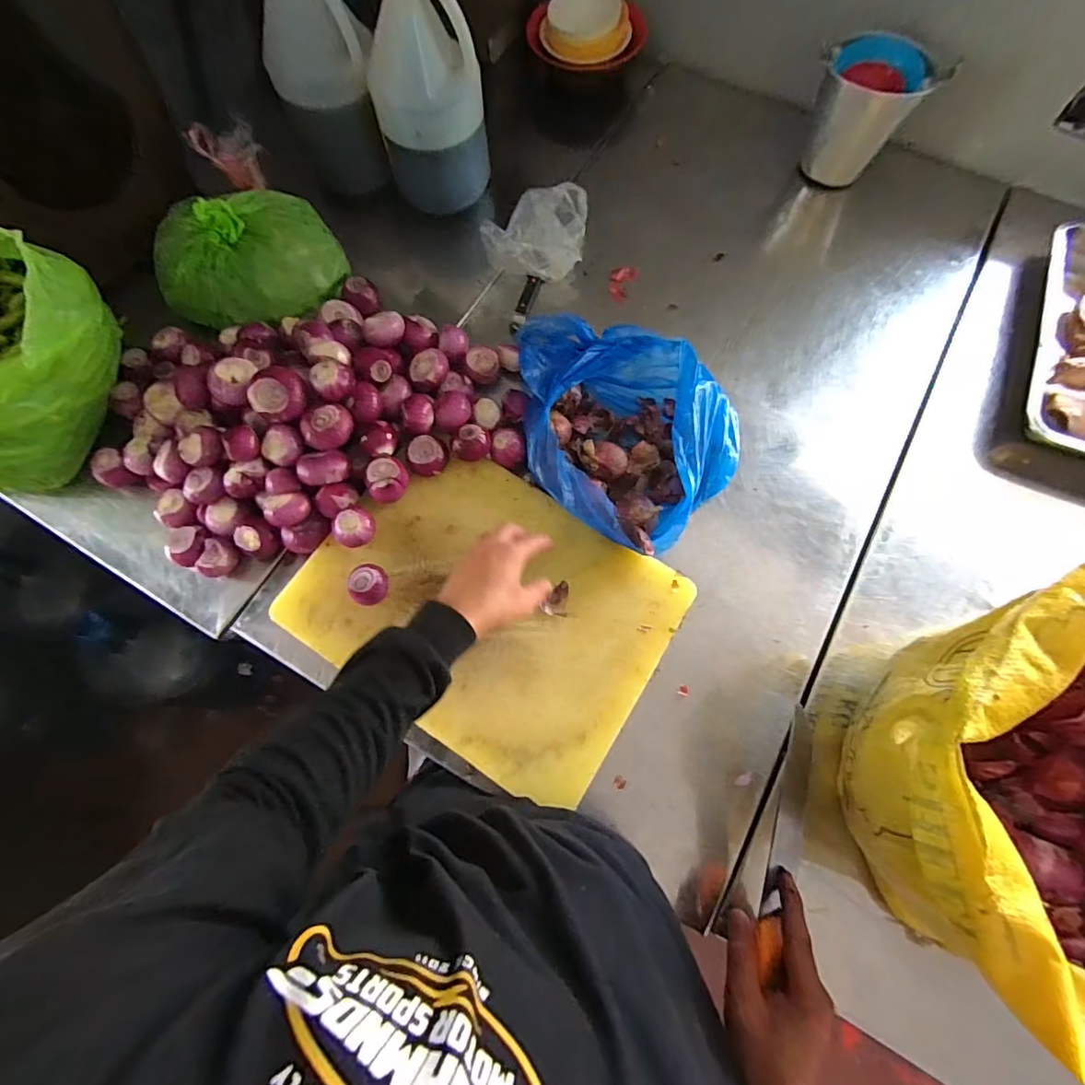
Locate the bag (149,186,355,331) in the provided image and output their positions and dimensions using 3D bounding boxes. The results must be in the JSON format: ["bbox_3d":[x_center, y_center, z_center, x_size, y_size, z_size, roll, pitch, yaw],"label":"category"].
[{"bbox_3d":[-0.403,-0.396,0.685,0.234,0.144,0.169,-29,75,-9],"label":"bag"}]

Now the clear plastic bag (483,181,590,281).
[{"bbox_3d":[-0.006,-0.470,0.775,0.139,0.077,0.147,7,72,2],"label":"clear plastic bag"}]

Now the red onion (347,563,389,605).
[{"bbox_3d":[-0.199,0.048,0.592,0.041,0.038,0.046,24,74,7],"label":"red onion"}]

